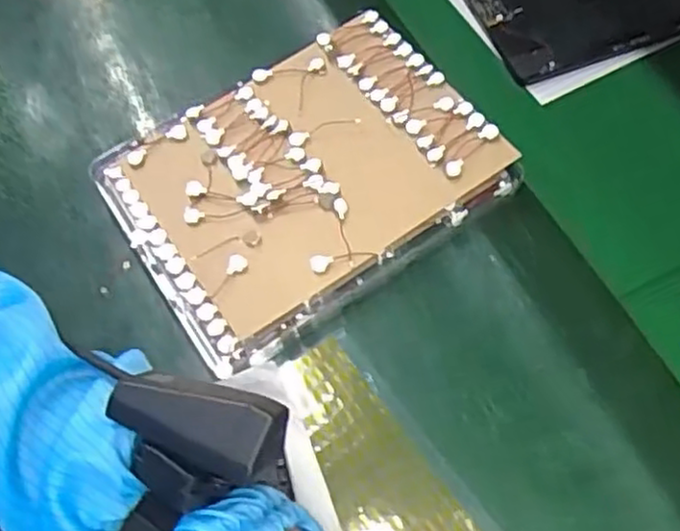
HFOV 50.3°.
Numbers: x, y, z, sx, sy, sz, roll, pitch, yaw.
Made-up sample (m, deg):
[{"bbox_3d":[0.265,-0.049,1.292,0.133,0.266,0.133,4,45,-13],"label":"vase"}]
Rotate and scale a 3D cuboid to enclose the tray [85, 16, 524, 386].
[{"bbox_3d":[-0.023,-0.057,0.452,0.222,0.035,0.172,-32,67,-14],"label":"tray"}]

